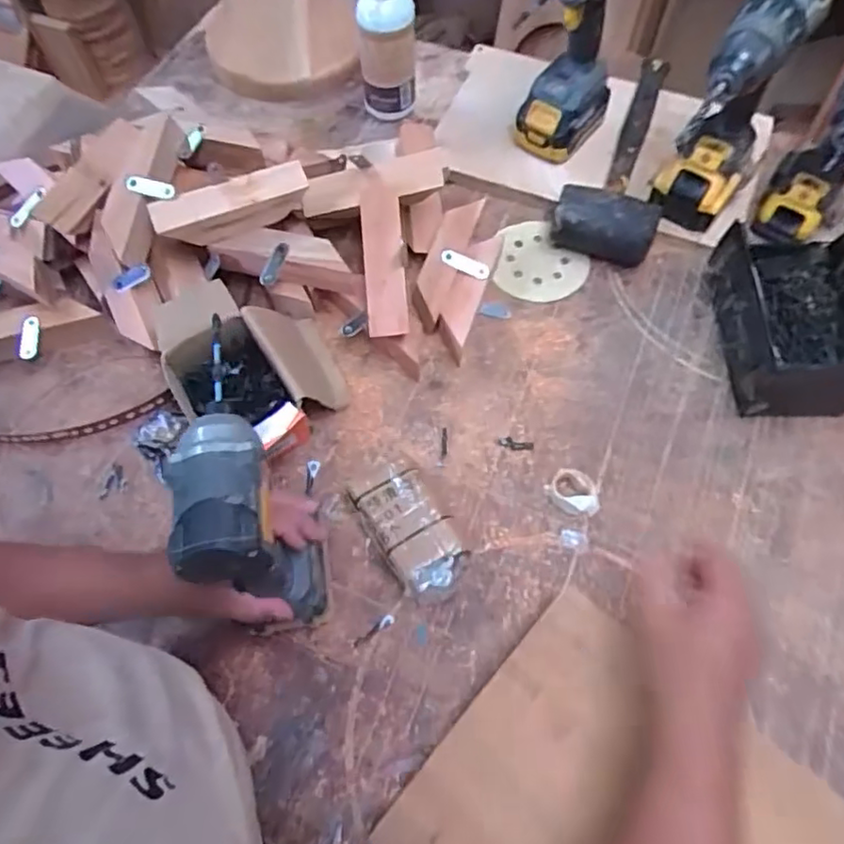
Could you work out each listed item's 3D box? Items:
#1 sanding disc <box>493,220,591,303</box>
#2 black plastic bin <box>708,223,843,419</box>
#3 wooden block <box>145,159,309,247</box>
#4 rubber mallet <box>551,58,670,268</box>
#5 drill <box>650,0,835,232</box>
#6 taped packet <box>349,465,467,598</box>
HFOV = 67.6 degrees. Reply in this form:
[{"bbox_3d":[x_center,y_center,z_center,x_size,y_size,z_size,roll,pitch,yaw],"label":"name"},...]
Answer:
[{"bbox_3d":[0.144,-0.194,0.758,0.106,0.009,0.115,-1,64,1],"label":"sanding disc"},{"bbox_3d":[0.390,-0.109,0.660,0.135,0.104,0.191,0,64,2],"label":"black plastic bin"},{"bbox_3d":[-0.199,-0.228,0.668,0.159,0.041,0.041,-20,65,-8],"label":"wooden block"},{"bbox_3d":[0.244,-0.345,0.797,0.113,0.070,0.326,12,65,8],"label":"rubber mallet"},{"bbox_3d":[0.313,-0.311,0.645,0.085,0.247,0.188,25,67,13],"label":"drill"},{"bbox_3d":[-0.010,0.102,0.594,0.075,0.048,0.127,-30,67,-12],"label":"taped packet"}]

